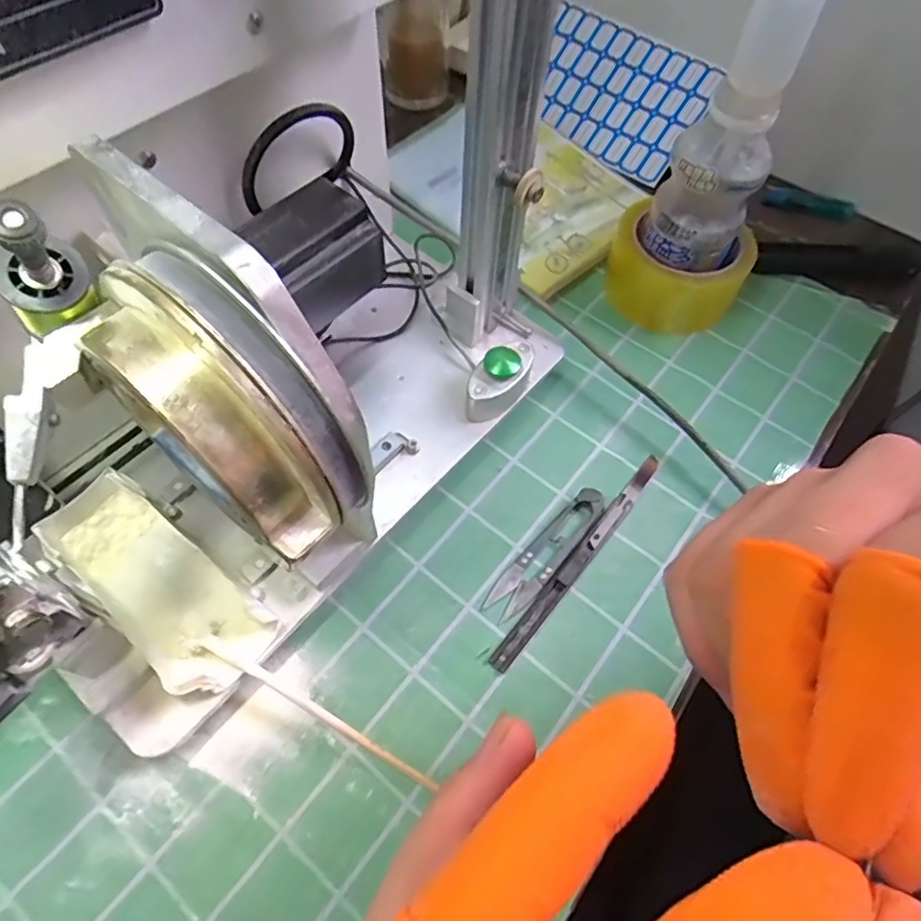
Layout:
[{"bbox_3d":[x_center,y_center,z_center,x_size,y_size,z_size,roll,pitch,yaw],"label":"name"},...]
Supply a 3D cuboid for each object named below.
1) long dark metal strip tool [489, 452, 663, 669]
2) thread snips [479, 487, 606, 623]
[{"bbox_3d":[0.075,0.057,0.354,0.011,0.007,0.172,36,64,18],"label":"long dark metal strip tool"},{"bbox_3d":[0.053,0.054,0.353,0.023,0.011,0.100,36,64,18],"label":"thread snips"}]

